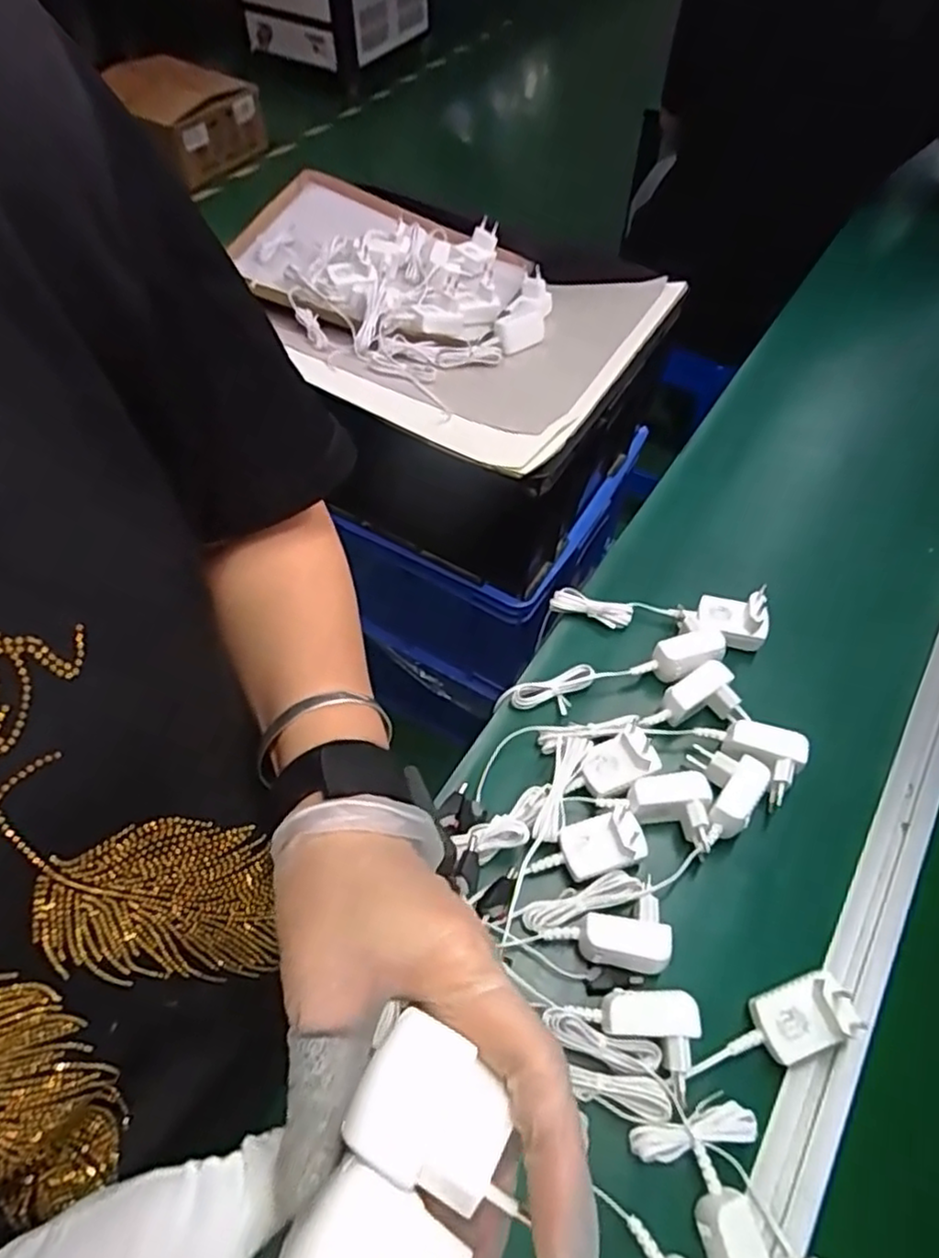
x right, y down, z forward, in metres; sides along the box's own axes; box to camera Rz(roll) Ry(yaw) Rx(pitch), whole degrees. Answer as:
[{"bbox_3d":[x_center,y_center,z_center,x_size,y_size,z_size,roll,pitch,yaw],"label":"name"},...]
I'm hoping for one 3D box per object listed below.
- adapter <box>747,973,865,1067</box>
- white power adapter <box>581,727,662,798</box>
[{"bbox_3d":[0.213,0.248,0.439,0.054,0.052,0.041,-16,59,-10],"label":"adapter"},{"bbox_3d":[0.115,0.102,0.530,0.053,0.029,0.040,-24,60,-15],"label":"white power adapter"}]

